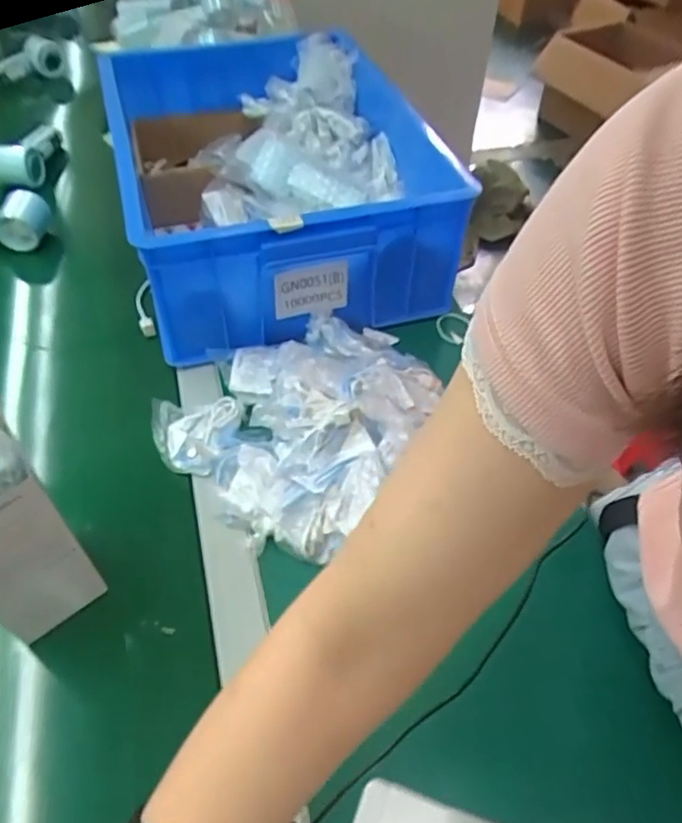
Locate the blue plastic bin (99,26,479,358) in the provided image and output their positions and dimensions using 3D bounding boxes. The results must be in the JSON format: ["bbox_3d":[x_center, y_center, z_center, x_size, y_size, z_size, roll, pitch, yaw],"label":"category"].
[{"bbox_3d":[-0.079,-0.309,0.775,0.349,0.155,0.454,-12,50,-13],"label":"blue plastic bin"}]

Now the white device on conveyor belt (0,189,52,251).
[{"bbox_3d":[-0.454,-0.248,0.802,0.151,0.055,0.053,4,49,1],"label":"white device on conveyor belt"}]

